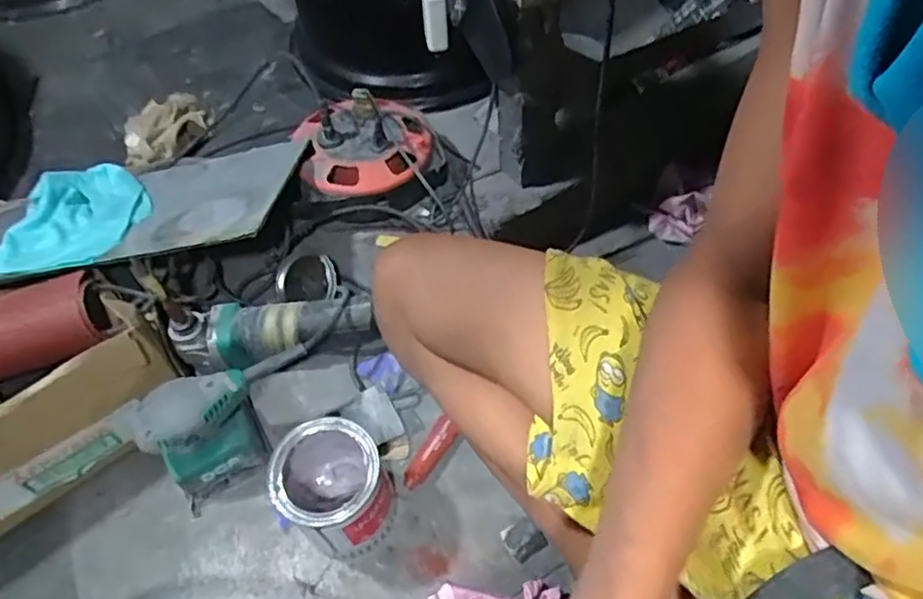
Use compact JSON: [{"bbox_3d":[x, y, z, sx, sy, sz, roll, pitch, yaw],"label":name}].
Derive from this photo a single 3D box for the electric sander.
[{"bbox_3d":[-0.281,0.140,0.713,0.119,0.123,0.093,-34,60,-19],"label":"electric sander"}]

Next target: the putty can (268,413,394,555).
[{"bbox_3d":[-0.133,0.192,0.665,0.118,0.129,0.100,15,57,12],"label":"putty can"}]

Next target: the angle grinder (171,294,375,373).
[{"bbox_3d":[-0.224,0.041,0.805,0.247,0.074,0.070,-6,55,-2],"label":"angle grinder"}]

